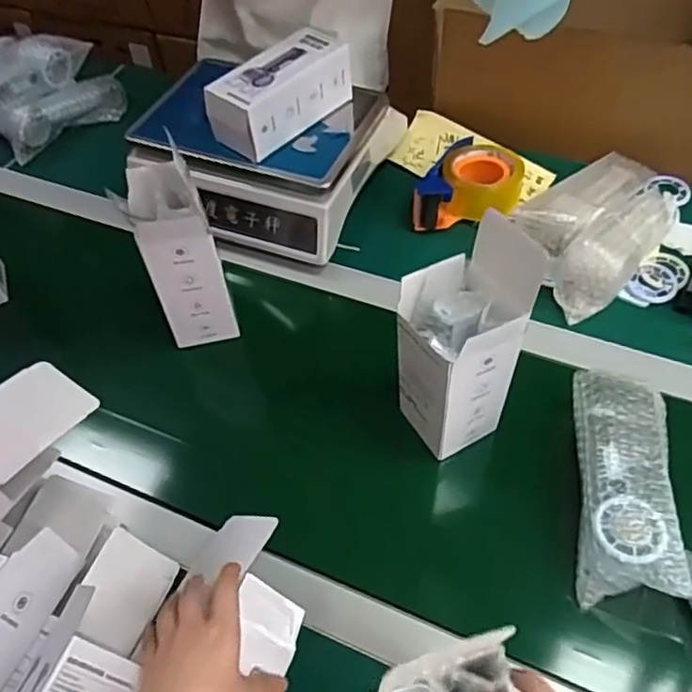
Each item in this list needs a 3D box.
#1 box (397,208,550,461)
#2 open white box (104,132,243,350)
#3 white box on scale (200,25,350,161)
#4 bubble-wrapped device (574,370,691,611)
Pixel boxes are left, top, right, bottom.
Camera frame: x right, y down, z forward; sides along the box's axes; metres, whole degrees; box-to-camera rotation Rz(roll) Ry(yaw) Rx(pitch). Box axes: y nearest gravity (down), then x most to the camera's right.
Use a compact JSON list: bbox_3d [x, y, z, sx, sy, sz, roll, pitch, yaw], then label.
[{"bbox_3d":[0.100,-0.002,0.570,0.088,0.224,0.093,-28,59,-14],"label":"box"},{"bbox_3d":[-0.176,-0.100,0.669,0.075,0.220,0.084,-19,57,-9],"label":"open white box"},{"bbox_3d":[-0.079,-0.297,0.754,0.082,0.070,0.164,35,65,24],"label":"white box on scale"},{"bbox_3d":[0.246,0.114,0.566,0.075,0.051,0.203,6,56,8],"label":"bubble-wrapped device"}]

